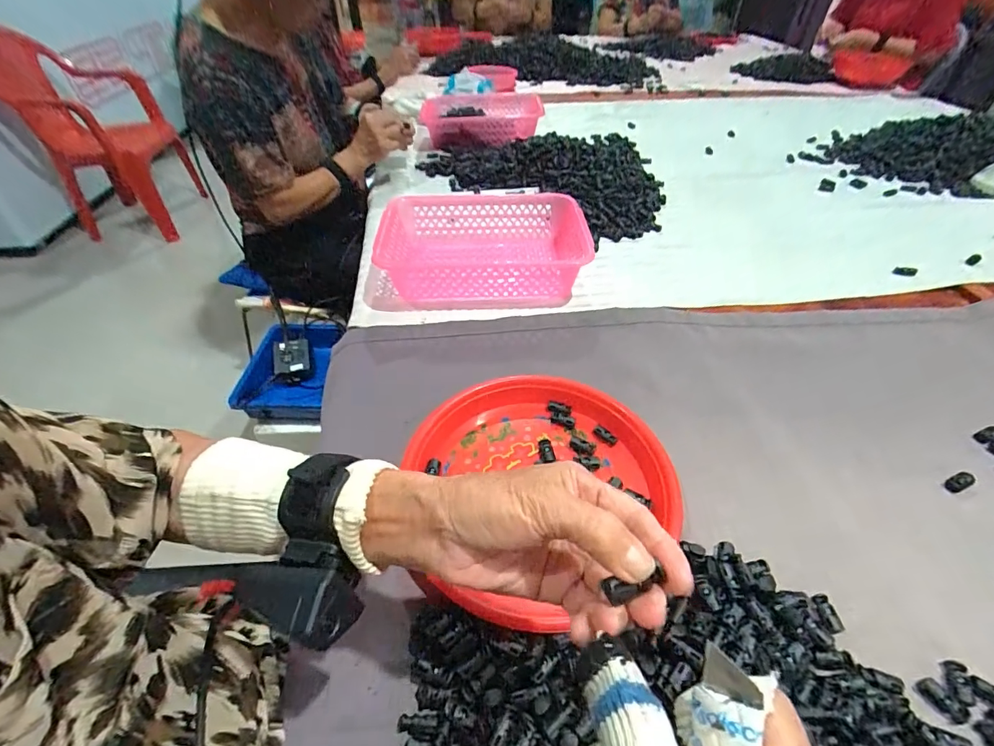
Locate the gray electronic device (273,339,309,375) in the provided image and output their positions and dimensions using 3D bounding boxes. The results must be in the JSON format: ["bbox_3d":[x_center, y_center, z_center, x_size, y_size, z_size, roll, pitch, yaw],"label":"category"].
[{"bbox_3d":[-0.440,-0.037,0.930,0.067,0.019,0.077,-2,69,-26],"label":"gray electronic device"}]

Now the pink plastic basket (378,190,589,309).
[{"bbox_3d":[-0.015,-0.203,0.689,0.314,0.079,0.227,-2,46,-1],"label":"pink plastic basket"}]

